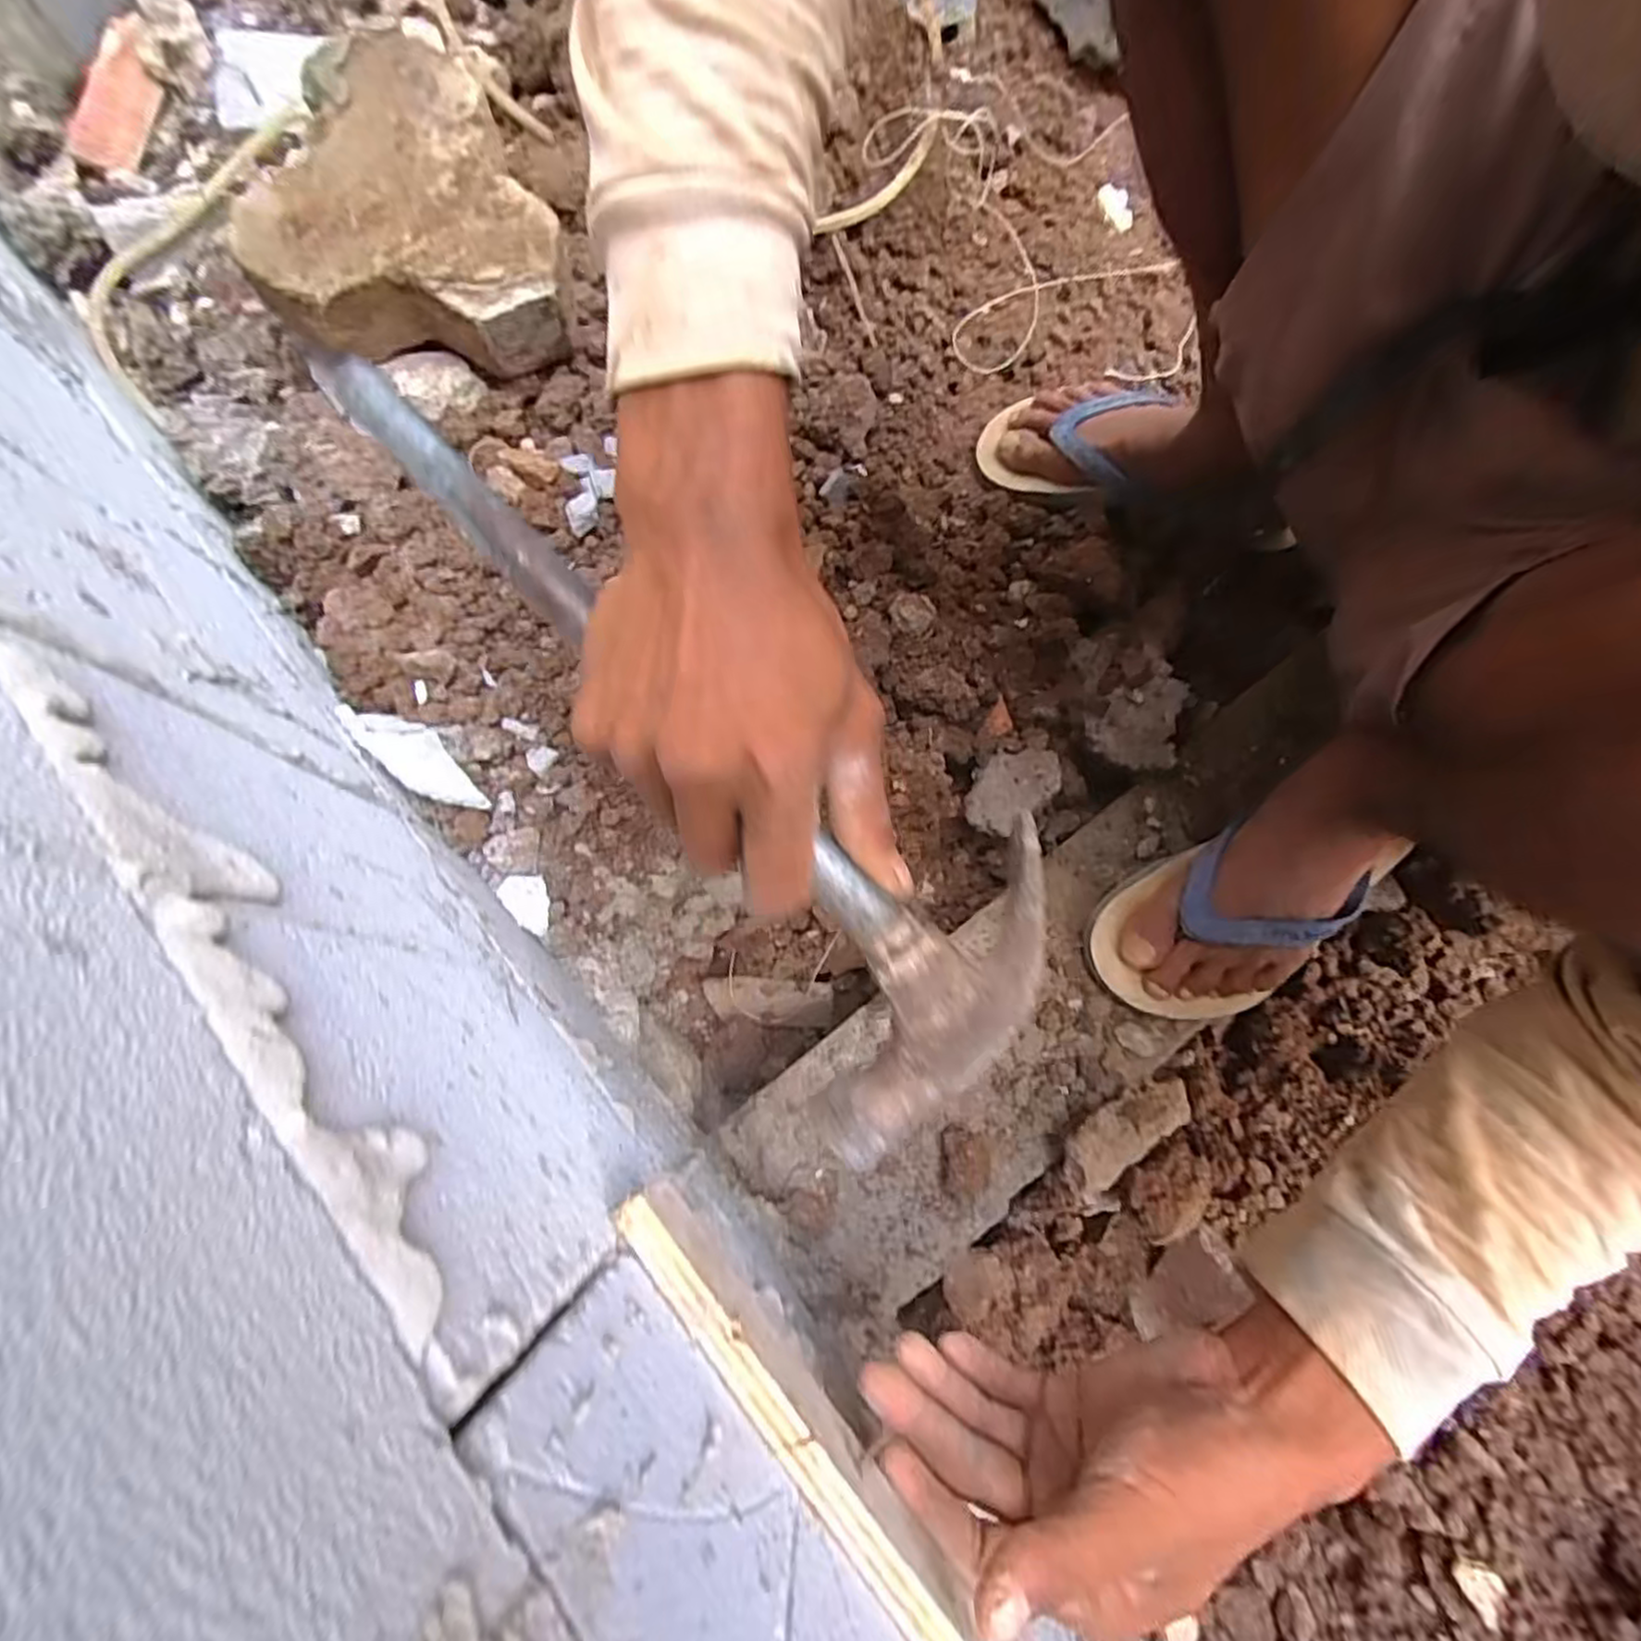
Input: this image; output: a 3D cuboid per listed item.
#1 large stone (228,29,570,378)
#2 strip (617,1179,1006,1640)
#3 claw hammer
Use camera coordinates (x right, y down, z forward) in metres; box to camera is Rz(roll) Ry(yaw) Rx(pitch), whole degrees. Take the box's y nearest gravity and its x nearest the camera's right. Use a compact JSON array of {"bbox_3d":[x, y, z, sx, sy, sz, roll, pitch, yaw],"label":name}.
[{"bbox_3d":[-0.279,-0.386,0.478,0.179,0.058,0.186,0,88,-7],"label":"large stone"},{"bbox_3d":[-0.002,0.207,0.243,0.017,0.040,0.191,-40,78,-11],"label":"strip"},{"bbox_3d":[-0.058,-0.049,0.242,0.104,0.029,0.333,-41,83,-12],"label":"claw hammer"}]

